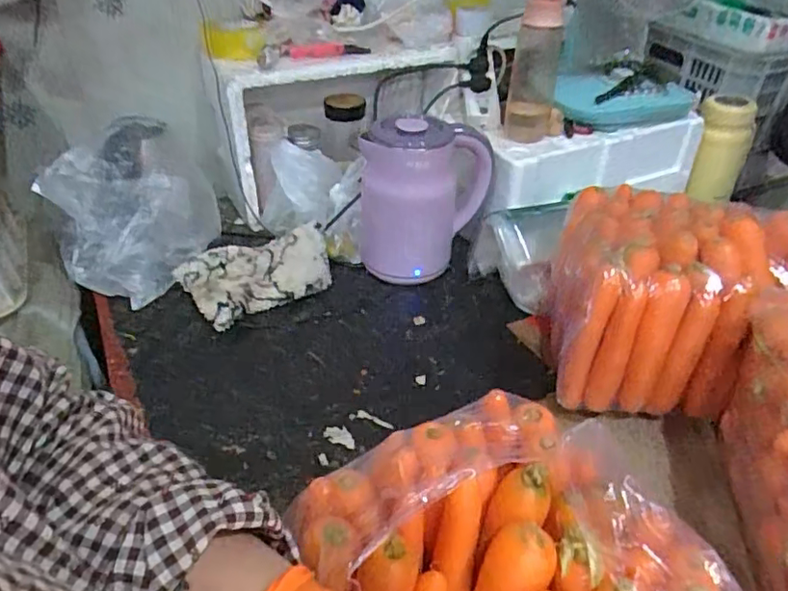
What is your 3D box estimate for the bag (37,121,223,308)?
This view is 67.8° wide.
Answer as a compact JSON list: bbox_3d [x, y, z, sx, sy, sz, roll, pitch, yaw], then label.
[{"bbox_3d":[-0.396,-0.142,0.914,0.169,0.206,0.240,16,39,21],"label":"bag"}]

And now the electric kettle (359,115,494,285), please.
[{"bbox_3d":[0.049,-0.157,0.941,0.205,0.238,0.130,3,36,4],"label":"electric kettle"}]

